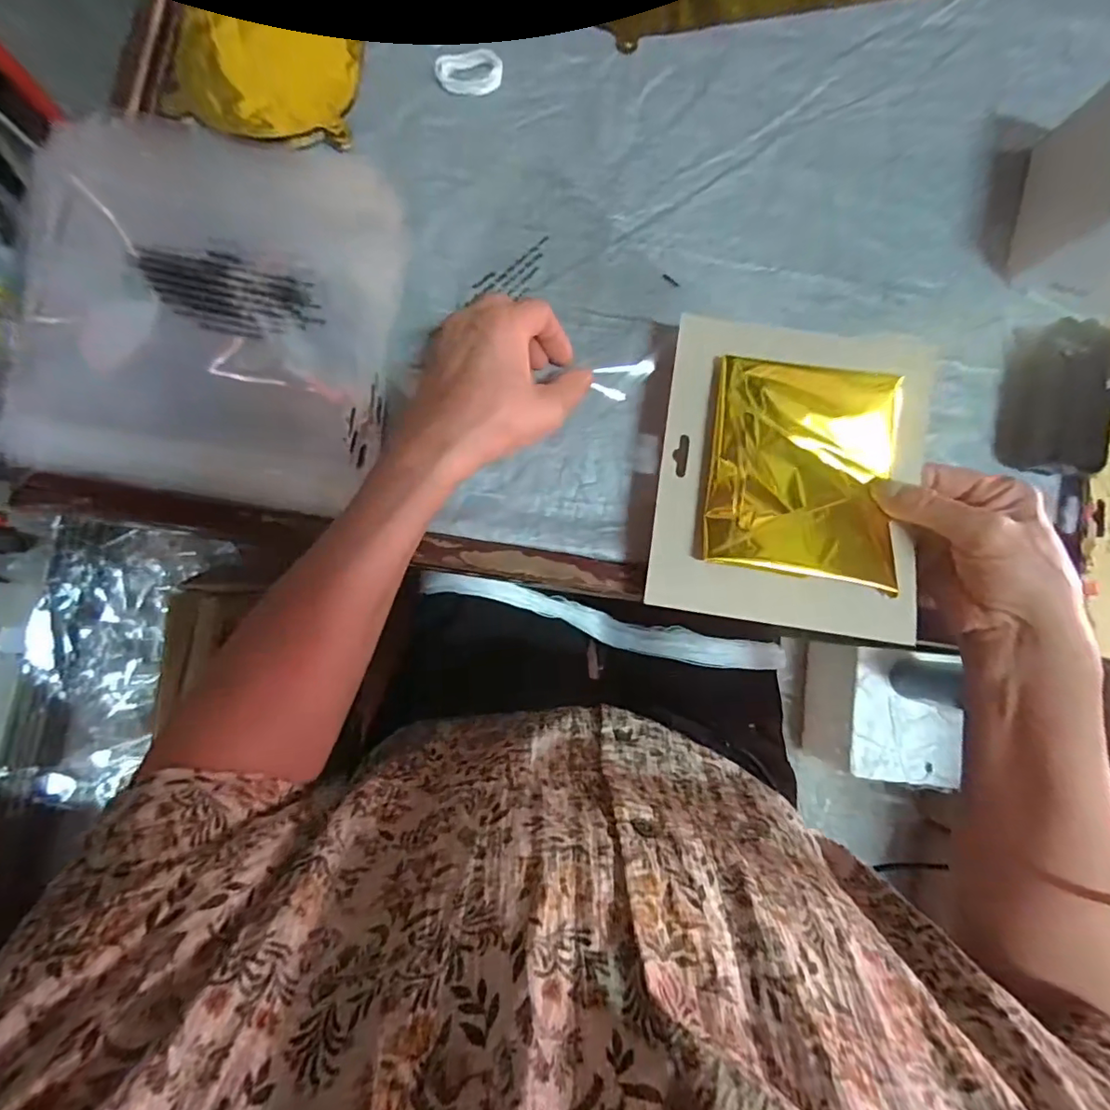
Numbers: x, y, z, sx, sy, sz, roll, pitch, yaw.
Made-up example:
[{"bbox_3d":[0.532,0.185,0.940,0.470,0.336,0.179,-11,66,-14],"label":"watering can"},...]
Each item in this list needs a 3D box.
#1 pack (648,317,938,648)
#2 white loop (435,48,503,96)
[{"bbox_3d":[0.150,-0.054,0.340,0.160,0.018,0.195,9,83,1],"label":"pack"},{"bbox_3d":[-0.062,-0.356,0.401,0.047,0.007,0.033,-16,83,-2],"label":"white loop"}]

